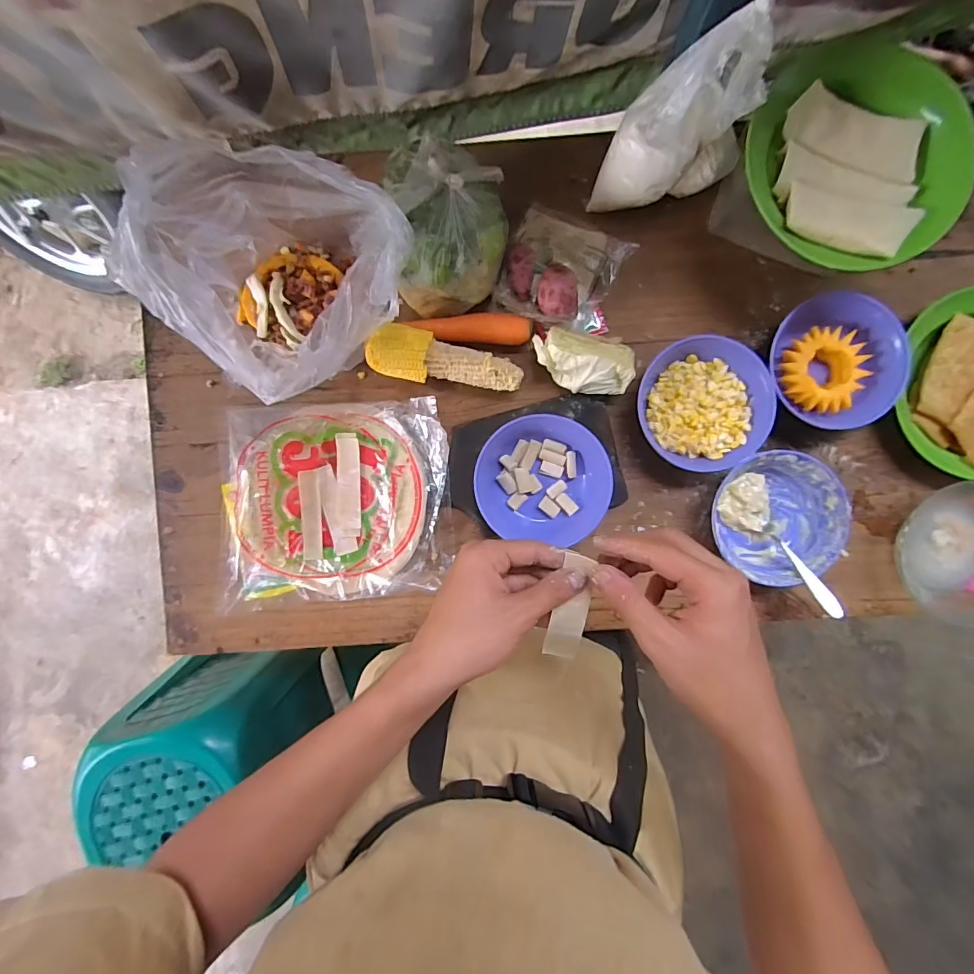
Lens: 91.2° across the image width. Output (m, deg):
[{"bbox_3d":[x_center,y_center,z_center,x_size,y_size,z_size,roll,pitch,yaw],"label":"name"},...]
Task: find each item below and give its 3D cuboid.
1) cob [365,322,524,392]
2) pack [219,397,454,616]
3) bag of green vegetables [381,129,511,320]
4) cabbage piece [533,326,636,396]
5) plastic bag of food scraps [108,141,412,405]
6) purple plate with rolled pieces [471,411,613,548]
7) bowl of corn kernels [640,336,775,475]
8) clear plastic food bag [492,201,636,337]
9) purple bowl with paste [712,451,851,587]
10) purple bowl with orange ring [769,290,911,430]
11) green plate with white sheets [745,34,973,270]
[{"bbox_3d":[-0.046,-0.140,0.542,0.168,0.055,0.054,13,95,3],"label":"cob"},{"bbox_3d":[-0.175,0.017,0.560,0.255,0.032,0.223,-1,91,1],"label":"pack"},{"bbox_3d":[-0.040,-0.270,0.500,0.119,0.085,0.150,-2,94,4],"label":"bag of green vegetables"},{"bbox_3d":[0.108,-0.139,0.542,0.110,0.067,0.059,12,95,3],"label":"cabbage piece"},{"bbox_3d":[-0.198,-0.214,0.473,0.208,0.203,0.199,43,96,0],"label":"plastic bag of food scraps"},{"bbox_3d":[0.063,-0.009,0.547,0.142,0.056,0.140,0,94,4],"label":"purple plate with rolled pieces"},{"bbox_3d":[0.244,-0.096,0.552,0.143,0.054,0.145,0,94,4],"label":"bowl of corn kernels"},{"bbox_3d":[0.089,-0.253,0.551,0.132,0.069,0.135,15,95,3],"label":"clear plastic food bag"},{"bbox_3d":[0.327,0.032,0.550,0.144,0.064,0.141,0,94,4],"label":"purple bowl with paste"},{"bbox_3d":[0.390,-0.145,0.548,0.142,0.056,0.138,0,94,4],"label":"purple bowl with orange ring"},{"bbox_3d":[0.368,-0.329,0.473,0.217,0.037,0.209,0,94,4],"label":"green plate with white sheets"}]

